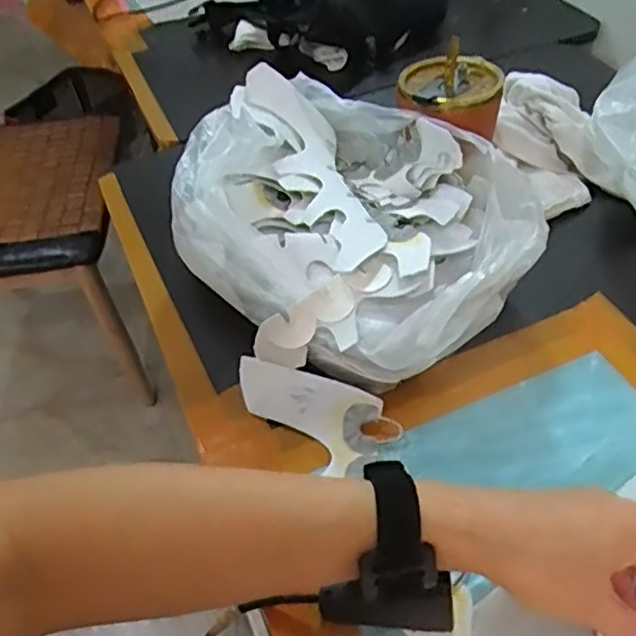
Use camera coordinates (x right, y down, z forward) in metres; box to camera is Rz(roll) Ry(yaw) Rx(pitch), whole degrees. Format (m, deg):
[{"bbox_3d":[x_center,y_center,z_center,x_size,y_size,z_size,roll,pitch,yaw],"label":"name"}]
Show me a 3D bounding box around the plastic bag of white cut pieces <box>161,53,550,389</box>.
[{"bbox_3d":[0.016,-0.072,0.511,0.226,0.109,0.266,-30,53,-23],"label":"plastic bag of white cut pieces"}]

